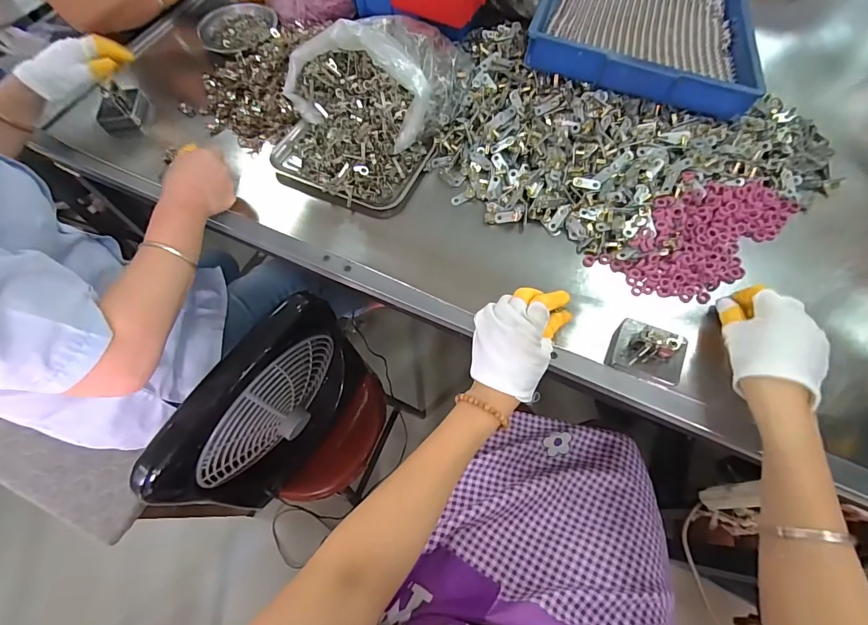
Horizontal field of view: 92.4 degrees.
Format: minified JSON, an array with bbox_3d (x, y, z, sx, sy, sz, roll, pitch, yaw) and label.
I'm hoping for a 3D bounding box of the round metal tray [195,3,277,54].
[{"bbox_3d":[-0.335,-0.476,0.707,0.121,0.028,0.118,-1,64,2],"label":"round metal tray"}]

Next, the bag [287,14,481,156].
[{"bbox_3d":[-0.073,-0.343,0.573,0.229,0.088,0.216,30,69,16],"label":"bag"}]

